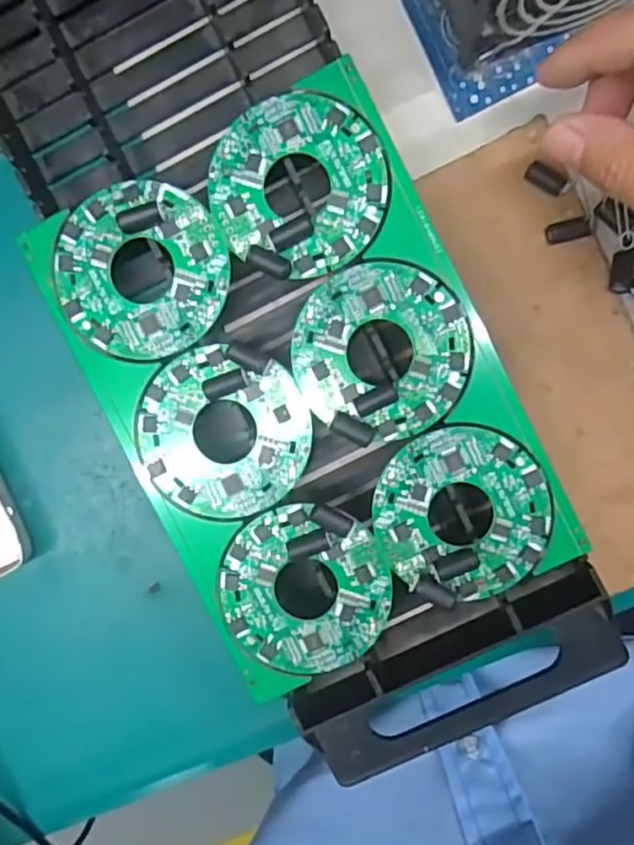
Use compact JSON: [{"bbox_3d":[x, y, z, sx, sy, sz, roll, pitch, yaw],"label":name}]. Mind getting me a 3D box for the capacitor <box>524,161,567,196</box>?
[{"bbox_3d":[0.097,-0.103,0.272,0.017,0.009,0.007,33,96,-2],"label":"capacitor"}]

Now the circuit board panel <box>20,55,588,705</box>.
[{"bbox_3d":[-0.006,-0.011,0.253,0.145,0.012,0.209,-26,93,4],"label":"circuit board panel"}]

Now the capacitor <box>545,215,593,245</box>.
[{"bbox_3d":[0.109,-0.082,0.274,0.020,0.009,0.009,-14,93,3],"label":"capacitor"}]

